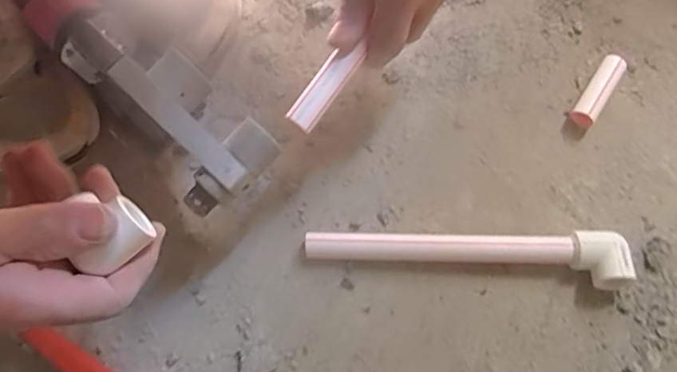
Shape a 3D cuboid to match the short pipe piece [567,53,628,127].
[{"bbox_3d":[0.220,-0.080,0.452,0.020,0.020,0.068,33,77,8],"label":"short pipe piece"}]

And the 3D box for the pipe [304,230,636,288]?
[{"bbox_3d":[0.095,0.052,0.404,0.240,0.037,0.042,2,75,0],"label":"pipe"}]

